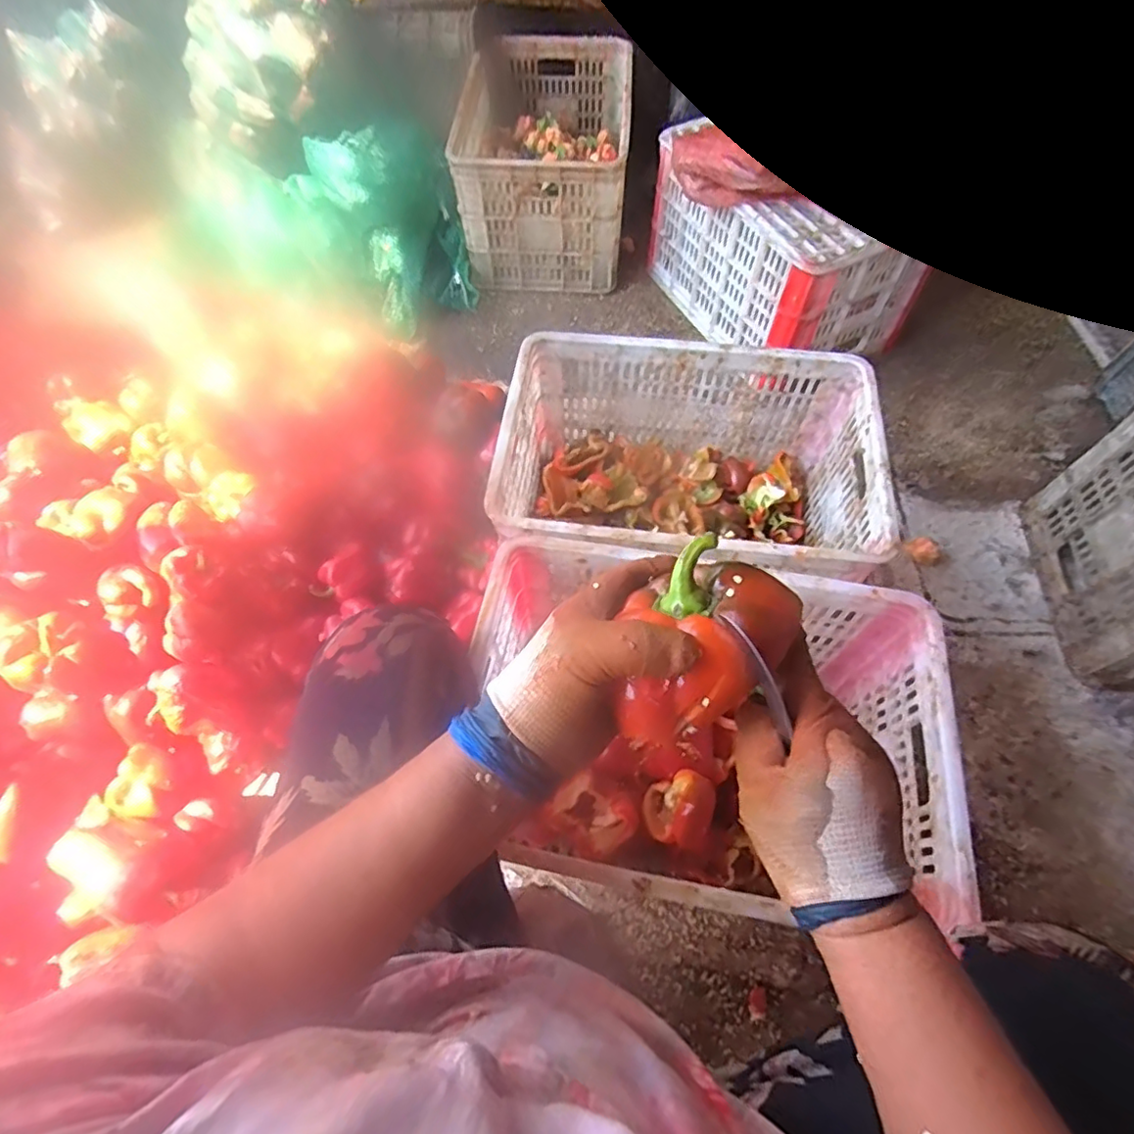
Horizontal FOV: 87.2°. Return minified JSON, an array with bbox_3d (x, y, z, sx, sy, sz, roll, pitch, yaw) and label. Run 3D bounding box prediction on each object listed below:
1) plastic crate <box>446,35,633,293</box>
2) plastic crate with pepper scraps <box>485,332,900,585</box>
[{"bbox_3d":[-0.042,-0.920,1.363,0.334,0.292,0.482,3,61,2],"label":"plastic crate"},{"bbox_3d":[0.169,-0.124,0.915,0.501,0.248,0.351,6,62,4],"label":"plastic crate with pepper scraps"}]

